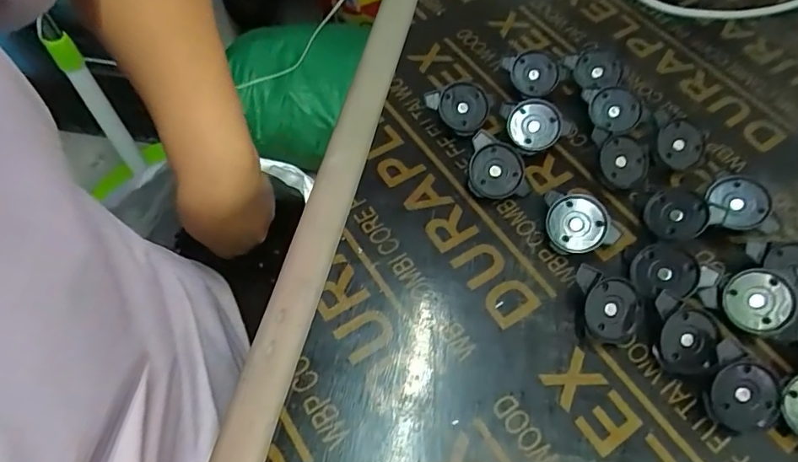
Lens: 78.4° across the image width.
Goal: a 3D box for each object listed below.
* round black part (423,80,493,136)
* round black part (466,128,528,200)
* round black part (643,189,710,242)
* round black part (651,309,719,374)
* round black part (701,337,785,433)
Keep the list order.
[{"bbox_3d":[0.050,-0.107,0.417,0.053,0.018,0.044,25,93,3],"label":"round black part"},{"bbox_3d":[0.079,-0.050,0.385,0.047,0.016,0.049,9,99,5],"label":"round black part"},{"bbox_3d":[0.210,-0.012,0.370,0.042,0.015,0.043,-15,58,24],"label":"round black part"},{"bbox_3d":[0.188,0.072,0.320,0.036,0.009,0.040,-1,91,3],"label":"round black part"},{"bbox_3d":[0.213,0.099,0.305,0.047,0.014,0.047,0,91,5],"label":"round black part"}]

